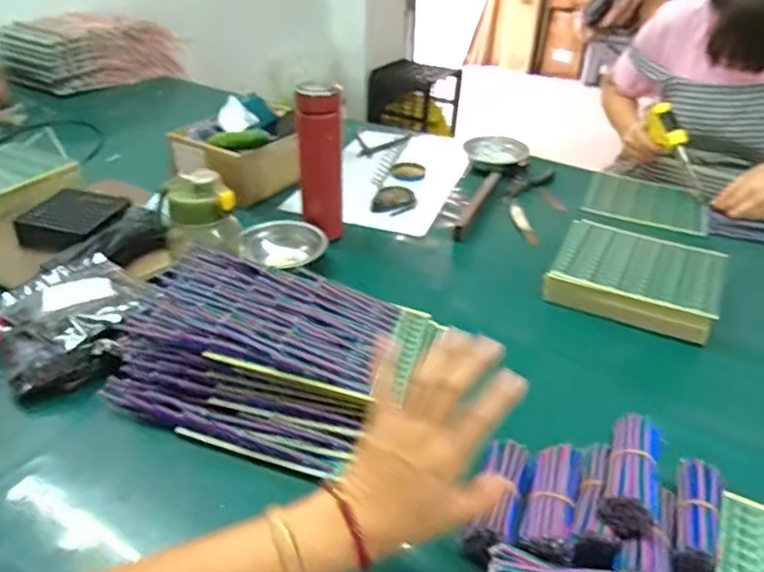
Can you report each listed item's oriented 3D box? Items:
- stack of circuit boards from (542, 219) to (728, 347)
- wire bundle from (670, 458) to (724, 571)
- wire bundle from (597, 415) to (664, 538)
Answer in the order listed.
[{"bbox_3d":[0.336,-0.014,0.788,0.202,0.039,0.180,16,37,23],"label":"stack of circuit boards"},{"bbox_3d":[0.259,0.194,0.489,0.033,0.034,0.108,15,37,22],"label":"wire bundle"},{"bbox_3d":[0.209,0.153,0.491,0.039,0.033,0.103,14,36,20],"label":"wire bundle"}]

